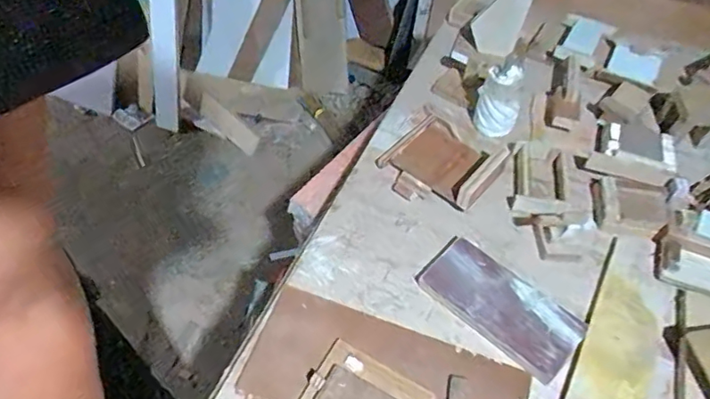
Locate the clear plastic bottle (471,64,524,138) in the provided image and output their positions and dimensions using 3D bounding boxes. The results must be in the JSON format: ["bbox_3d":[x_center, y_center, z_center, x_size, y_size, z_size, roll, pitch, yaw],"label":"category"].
[{"bbox_3d":[0.220,-0.147,0.832,0.048,0.109,0.068,2,50,-3],"label":"clear plastic bottle"}]

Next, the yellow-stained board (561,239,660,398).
[{"bbox_3d":[0.322,0.165,0.653,0.082,0.021,0.276,24,54,16],"label":"yellow-stained board"}]

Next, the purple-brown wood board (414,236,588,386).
[{"bbox_3d":[0.179,0.133,0.676,0.093,0.027,0.195,-37,61,-28],"label":"purple-brown wood board"}]

